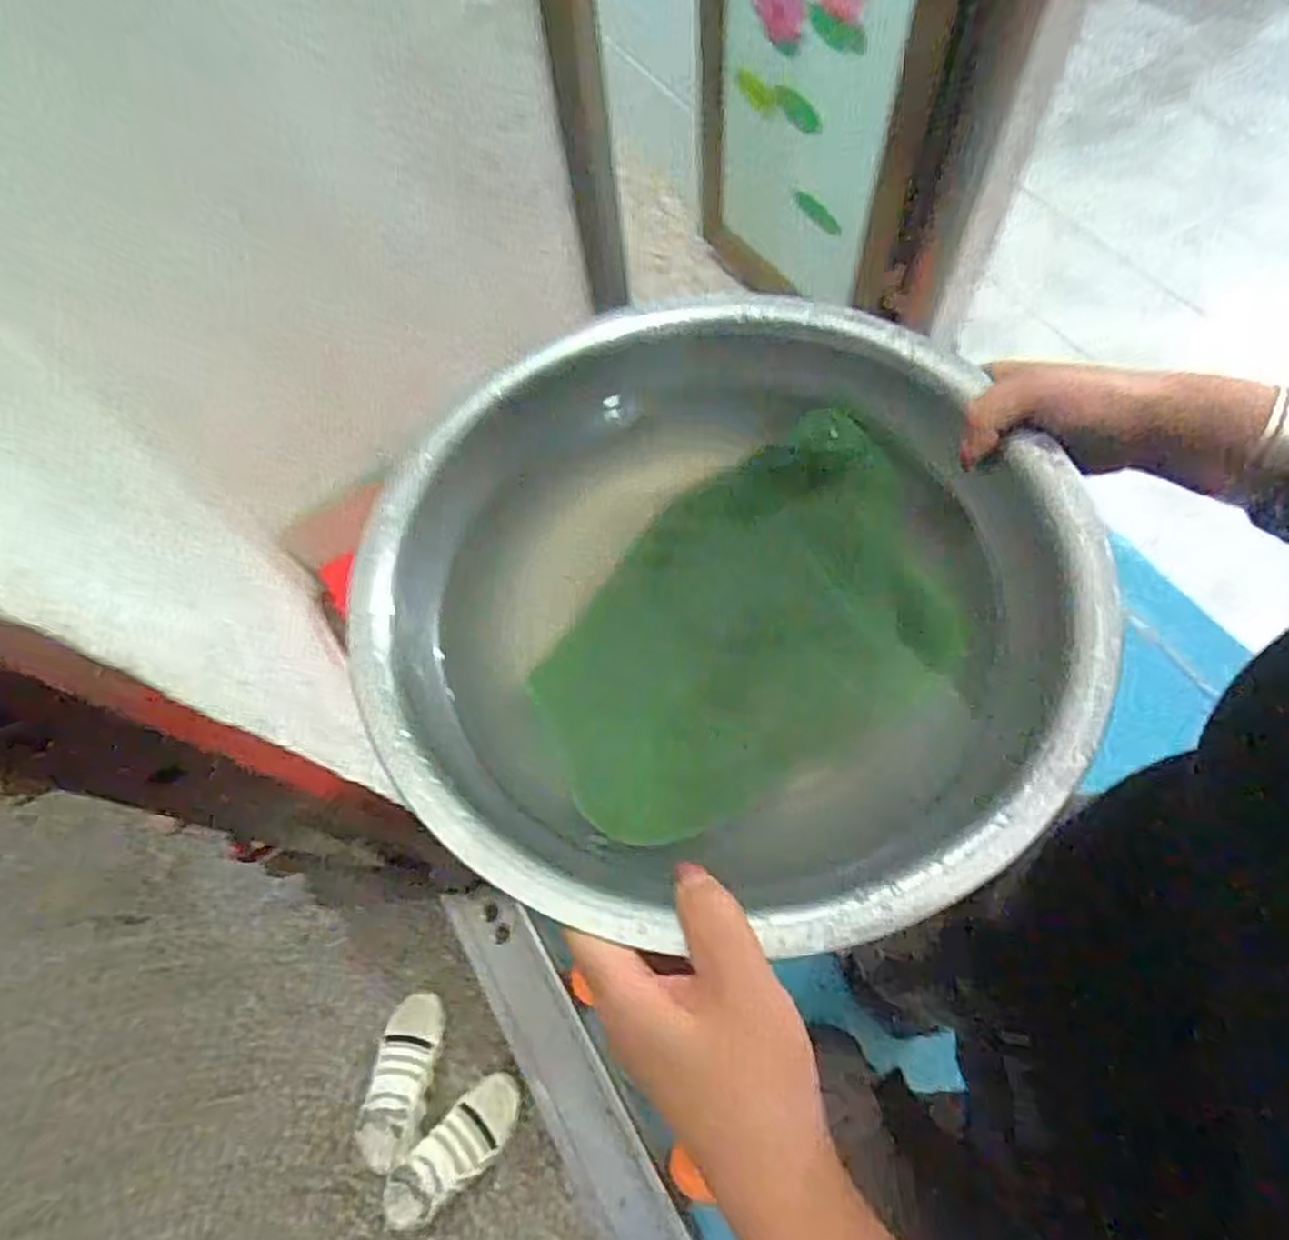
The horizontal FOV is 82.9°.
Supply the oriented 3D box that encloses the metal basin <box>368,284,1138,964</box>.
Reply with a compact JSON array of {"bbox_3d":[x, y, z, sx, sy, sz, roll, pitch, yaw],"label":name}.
[{"bbox_3d":[0.035,-0.015,0.389,0.339,0.099,0.342,-3,63,0],"label":"metal basin"}]

